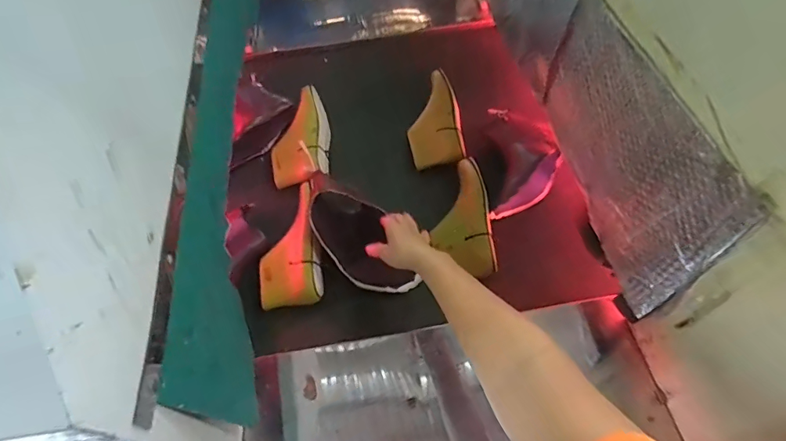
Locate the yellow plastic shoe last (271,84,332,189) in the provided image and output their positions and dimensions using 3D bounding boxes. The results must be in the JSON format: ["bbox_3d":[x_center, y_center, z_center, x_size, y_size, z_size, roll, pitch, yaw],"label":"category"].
[{"bbox_3d":[-0.189,-0.160,0.936,0.112,0.065,0.244,-5,56,1],"label":"yellow plastic shoe last"}]

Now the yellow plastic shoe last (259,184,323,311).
[{"bbox_3d":[-0.184,0.044,0.801,0.106,0.054,0.210,-11,56,-3],"label":"yellow plastic shoe last"}]

